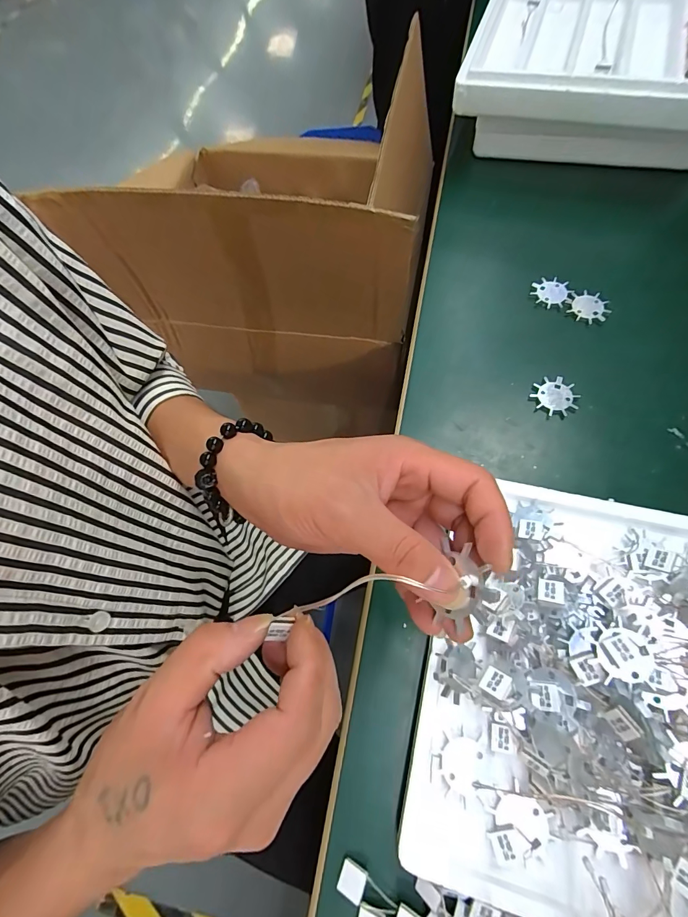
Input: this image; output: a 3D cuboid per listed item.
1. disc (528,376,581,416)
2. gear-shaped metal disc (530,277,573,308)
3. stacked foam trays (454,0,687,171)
[{"bbox_3d":[0.192,-0.056,0.360,0.036,0.004,0.037,-2,75,8],"label":"disc"},{"bbox_3d":[0.214,-0.172,0.408,0.035,0.004,0.035,-1,76,5],"label":"gear-shaped metal disc"},{"bbox_3d":[0.308,-0.477,0.491,0.294,0.115,0.297,14,70,10],"label":"stacked foam trays"}]

